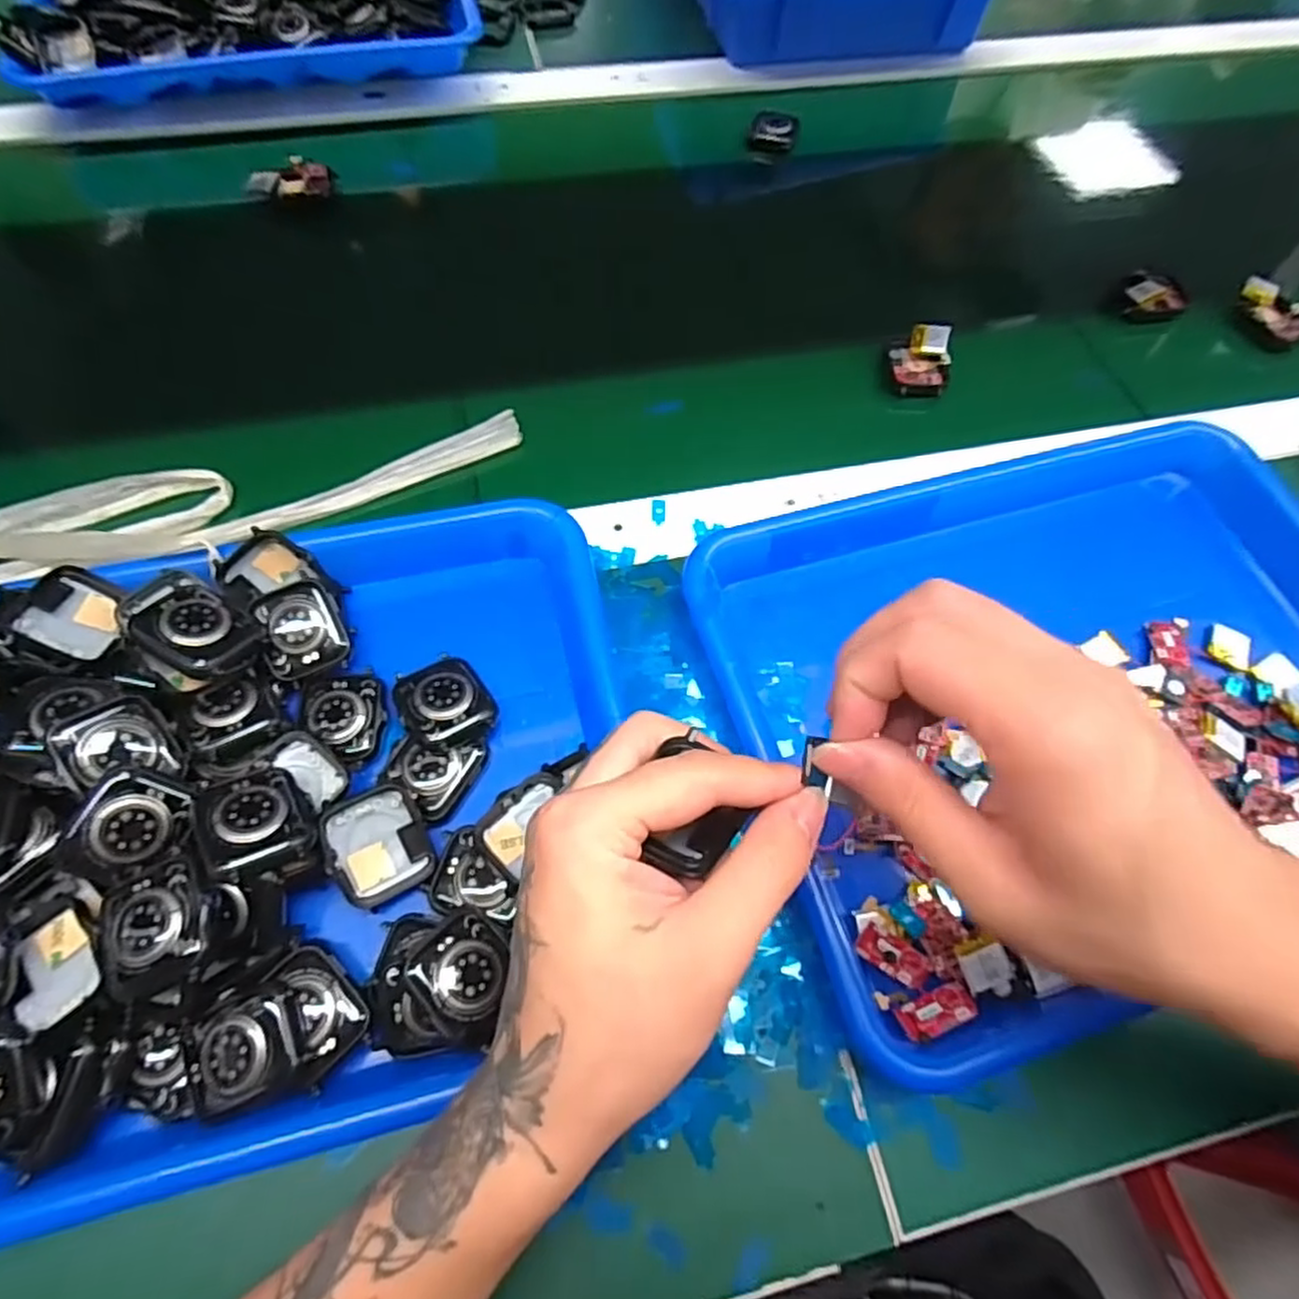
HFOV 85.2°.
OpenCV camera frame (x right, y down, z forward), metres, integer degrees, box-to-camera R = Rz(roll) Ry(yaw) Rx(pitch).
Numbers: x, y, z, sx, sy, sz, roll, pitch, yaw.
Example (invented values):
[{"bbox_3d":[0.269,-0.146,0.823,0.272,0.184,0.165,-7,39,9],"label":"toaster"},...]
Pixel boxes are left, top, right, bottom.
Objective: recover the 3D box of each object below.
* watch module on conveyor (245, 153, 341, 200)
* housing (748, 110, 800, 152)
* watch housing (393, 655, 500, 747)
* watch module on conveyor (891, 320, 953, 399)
[{"bbox_3d":[-0.250,-0.328,0.496,0.058,0.020,0.020,-17,67,-9],"label":"watch module on conveyor"},{"bbox_3d":[0.098,-0.410,0.556,0.035,0.016,0.030,18,66,6],"label":"housing"},{"bbox_3d":[-0.092,0.023,0.318,0.037,0.013,0.042,-32,70,-15],"label":"watch housing"},{"bbox_3d":[0.170,-0.183,0.443,0.036,0.013,0.052,14,66,5],"label":"watch module on conveyor"}]

